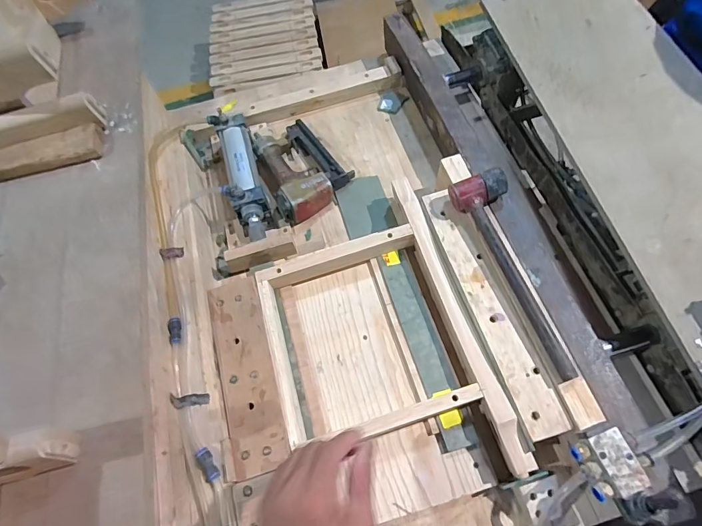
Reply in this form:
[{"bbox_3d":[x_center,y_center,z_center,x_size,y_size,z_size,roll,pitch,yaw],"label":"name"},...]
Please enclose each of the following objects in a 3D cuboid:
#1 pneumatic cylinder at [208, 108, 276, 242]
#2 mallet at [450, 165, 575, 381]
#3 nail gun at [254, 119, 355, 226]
[{"bbox_3d":[-0.207,-0.164,0.764,0.071,0.072,0.291,-17,64,-4],"label":"pneumatic cylinder"},{"bbox_3d":[0.253,0.005,0.587,0.079,0.058,0.327,-21,65,-6],"label":"mallet"},{"bbox_3d":[-0.101,-0.198,0.793,0.158,0.057,0.224,-26,65,-8],"label":"nail gun"}]

